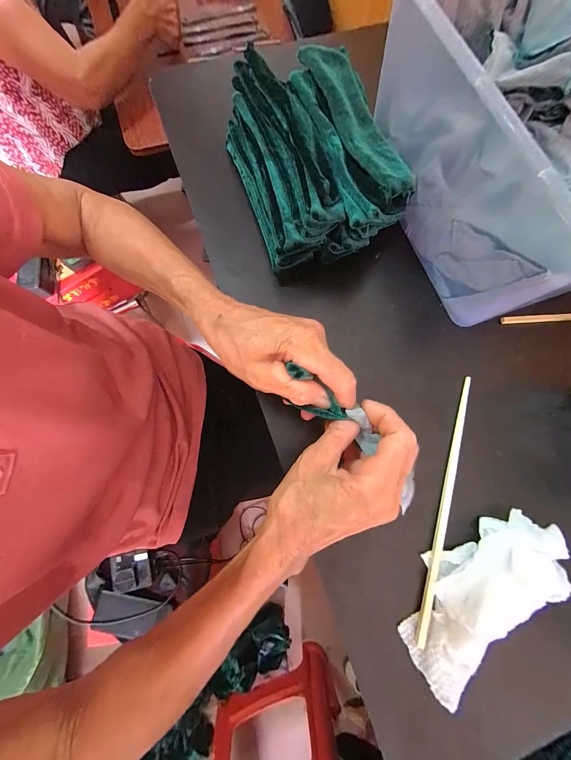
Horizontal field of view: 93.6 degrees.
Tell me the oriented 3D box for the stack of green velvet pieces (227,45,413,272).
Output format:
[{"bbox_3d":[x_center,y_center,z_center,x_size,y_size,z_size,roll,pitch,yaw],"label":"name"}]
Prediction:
[{"bbox_3d":[0.025,-0.220,0.269,0.131,0.074,0.198,-19,79,-5],"label":"stack of green velvet pieces"}]

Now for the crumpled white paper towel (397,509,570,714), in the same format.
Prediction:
[{"bbox_3d":[0.164,0.178,0.220,0.153,0.034,0.078,-33,80,-8],"label":"crumpled white paper towel"}]

